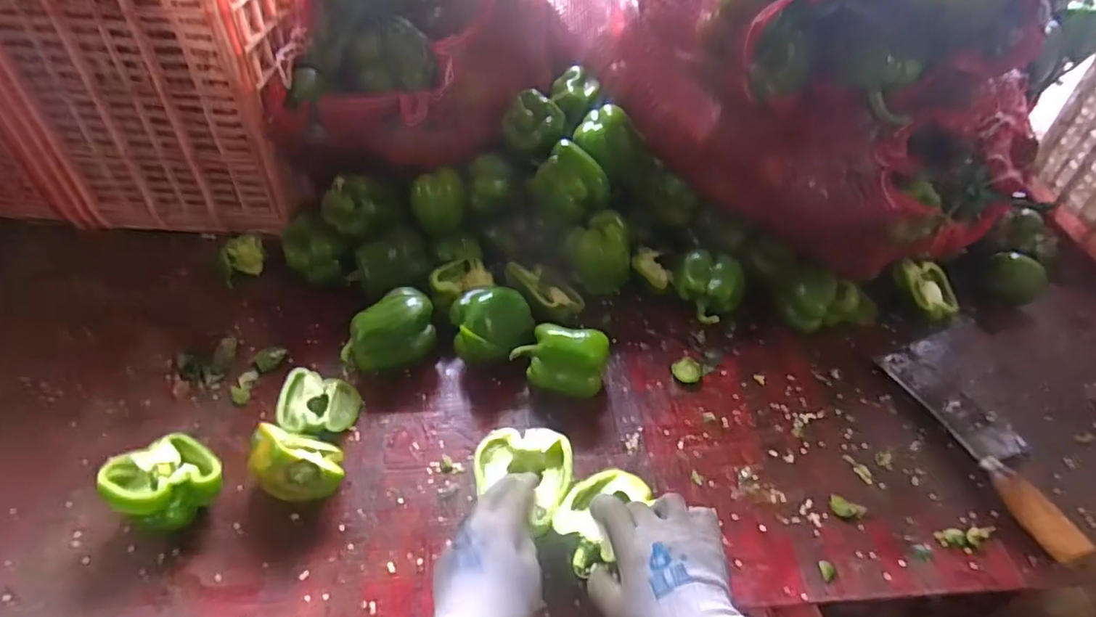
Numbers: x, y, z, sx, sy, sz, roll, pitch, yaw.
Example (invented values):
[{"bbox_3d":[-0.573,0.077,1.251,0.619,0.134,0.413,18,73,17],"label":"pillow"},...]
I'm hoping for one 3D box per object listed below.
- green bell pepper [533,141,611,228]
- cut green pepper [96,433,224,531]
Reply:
[{"bbox_3d":[0.027,-0.141,0.686,0.078,0.080,0.058,27,50,22],"label":"green bell pepper"},{"bbox_3d":[-0.318,0.147,0.489,0.070,0.058,0.073,2,45,-2],"label":"cut green pepper"}]

